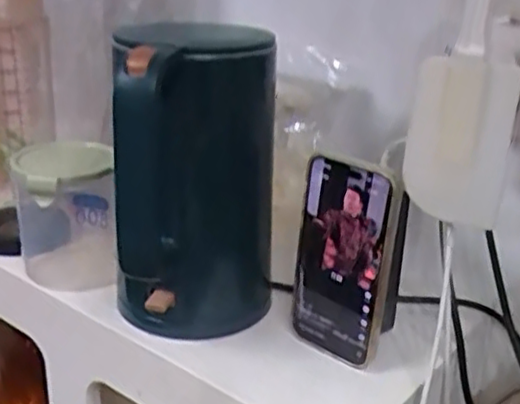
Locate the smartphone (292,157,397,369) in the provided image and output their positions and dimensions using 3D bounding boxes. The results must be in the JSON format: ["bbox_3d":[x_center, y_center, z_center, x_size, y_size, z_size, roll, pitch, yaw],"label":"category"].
[{"bbox_3d":[0.061,0.047,0.531,0.082,0.157,0.008,23,25,38],"label":"smartphone"}]

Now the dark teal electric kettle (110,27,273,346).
[{"bbox_3d":[-0.053,-0.003,0.544,0.128,0.243,0.115,2,23,-1],"label":"dark teal electric kettle"}]

